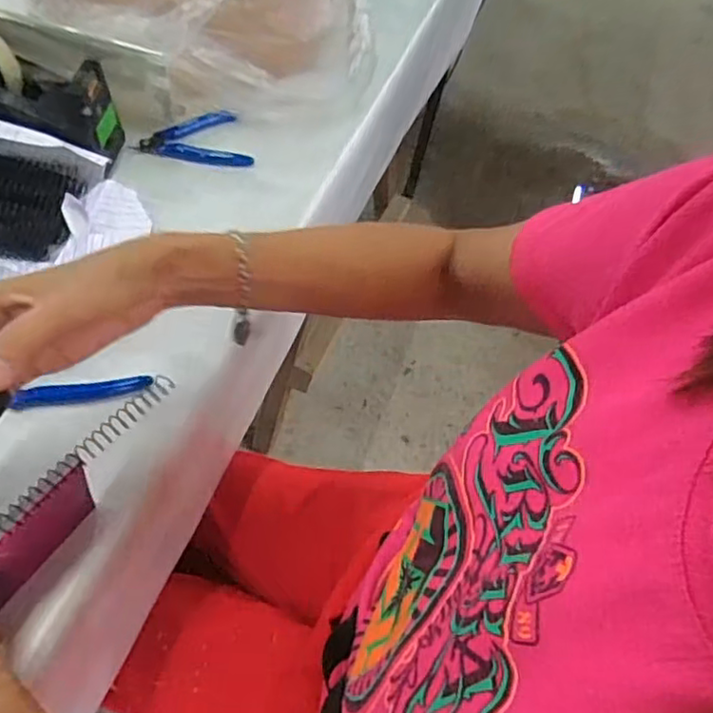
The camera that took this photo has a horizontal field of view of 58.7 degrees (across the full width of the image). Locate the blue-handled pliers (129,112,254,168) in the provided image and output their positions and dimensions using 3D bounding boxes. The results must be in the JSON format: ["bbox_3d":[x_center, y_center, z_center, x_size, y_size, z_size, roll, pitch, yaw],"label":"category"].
[{"bbox_3d":[-0.172,-0.223,0.659,0.110,0.012,0.072,-10,57,-16],"label":"blue-handled pliers"}]

